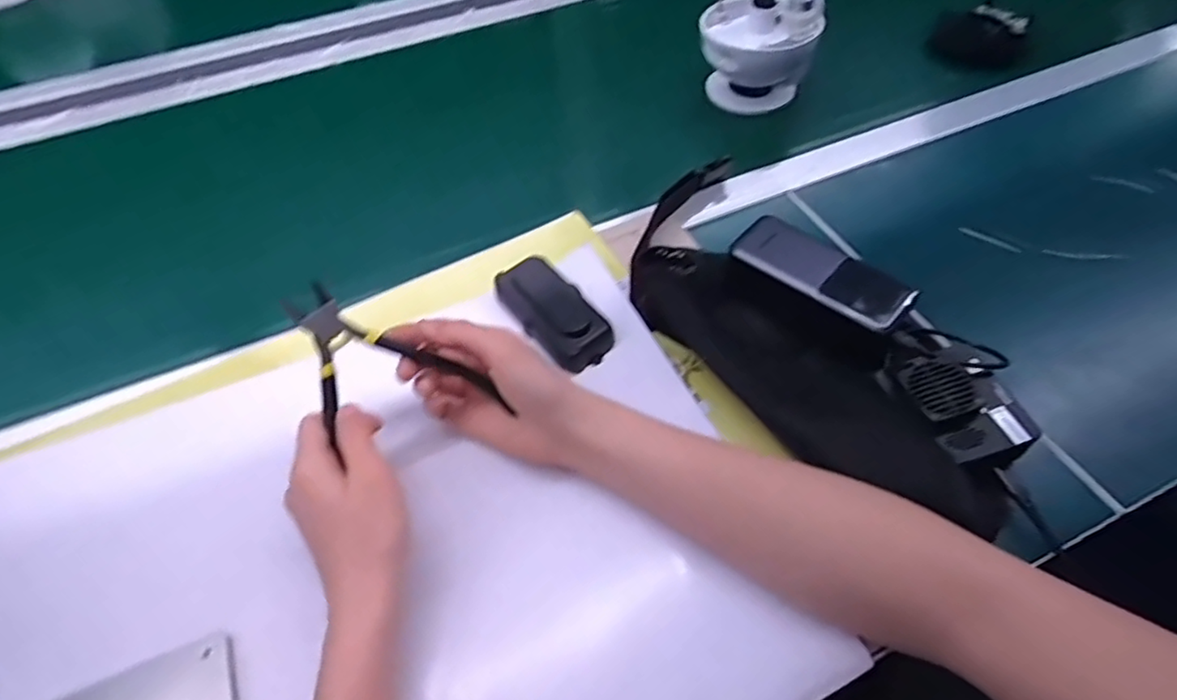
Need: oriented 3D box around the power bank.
[{"bbox_3d":[0.167,-0.058,0.457,0.126,0.011,0.046,34,62,24],"label":"power bank"}]

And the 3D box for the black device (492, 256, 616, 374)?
[{"bbox_3d":[-0.027,-0.031,0.491,0.048,0.026,0.103,-31,59,-19],"label":"black device"}]

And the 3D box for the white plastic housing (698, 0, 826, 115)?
[{"bbox_3d":[0.171,-0.302,0.648,0.113,0.118,0.086,12,55,11],"label":"white plastic housing"}]

